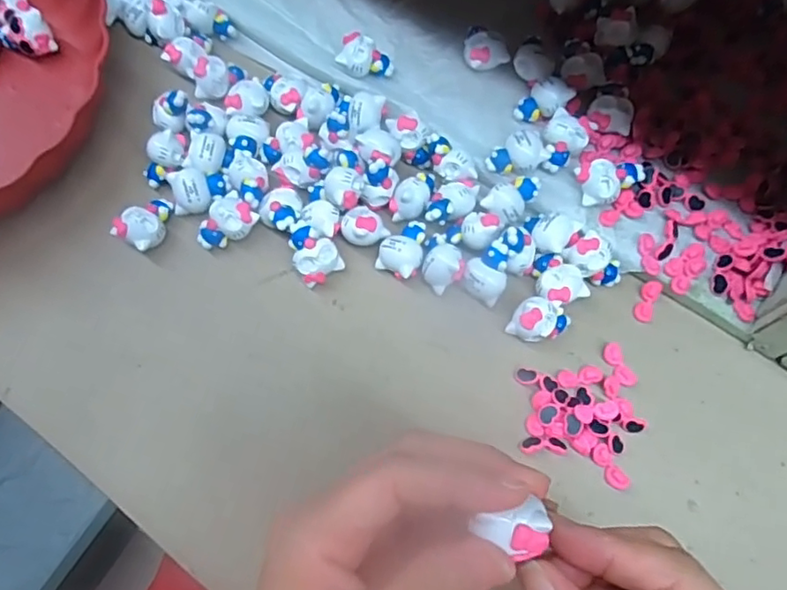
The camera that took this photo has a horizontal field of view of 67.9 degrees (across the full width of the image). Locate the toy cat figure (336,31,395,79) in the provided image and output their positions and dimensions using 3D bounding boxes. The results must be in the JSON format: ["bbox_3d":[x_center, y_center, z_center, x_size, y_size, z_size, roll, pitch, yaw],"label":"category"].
[{"bbox_3d":[-0.017,-0.149,0.369,0.032,0.016,0.024,14,70,4],"label":"toy cat figure"}]

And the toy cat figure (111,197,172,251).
[{"bbox_3d":[-0.143,-0.043,0.340,0.024,0.017,0.033,28,72,9],"label":"toy cat figure"}]

